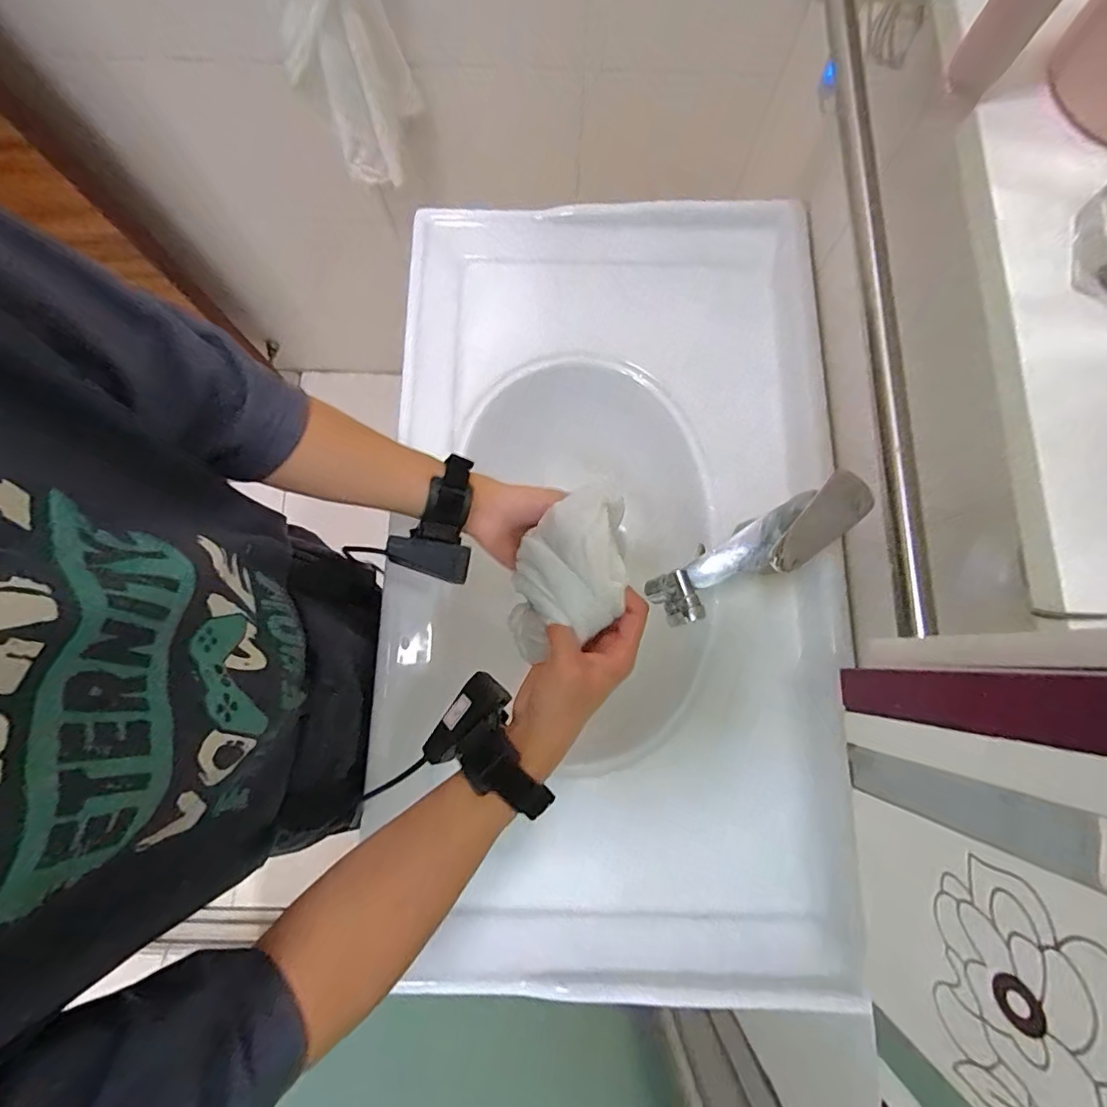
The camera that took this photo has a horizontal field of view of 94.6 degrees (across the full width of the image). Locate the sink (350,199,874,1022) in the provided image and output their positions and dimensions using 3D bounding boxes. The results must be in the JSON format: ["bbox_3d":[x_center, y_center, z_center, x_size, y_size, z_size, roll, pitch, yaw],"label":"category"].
[{"bbox_3d":[0.056,-0.008,0.549,0.469,0.145,0.821,1,75,-1],"label":"sink"}]

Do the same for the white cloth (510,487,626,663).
[{"bbox_3d":[0.008,0.016,0.364,0.072,0.079,0.109,6,75,0],"label":"white cloth"}]

